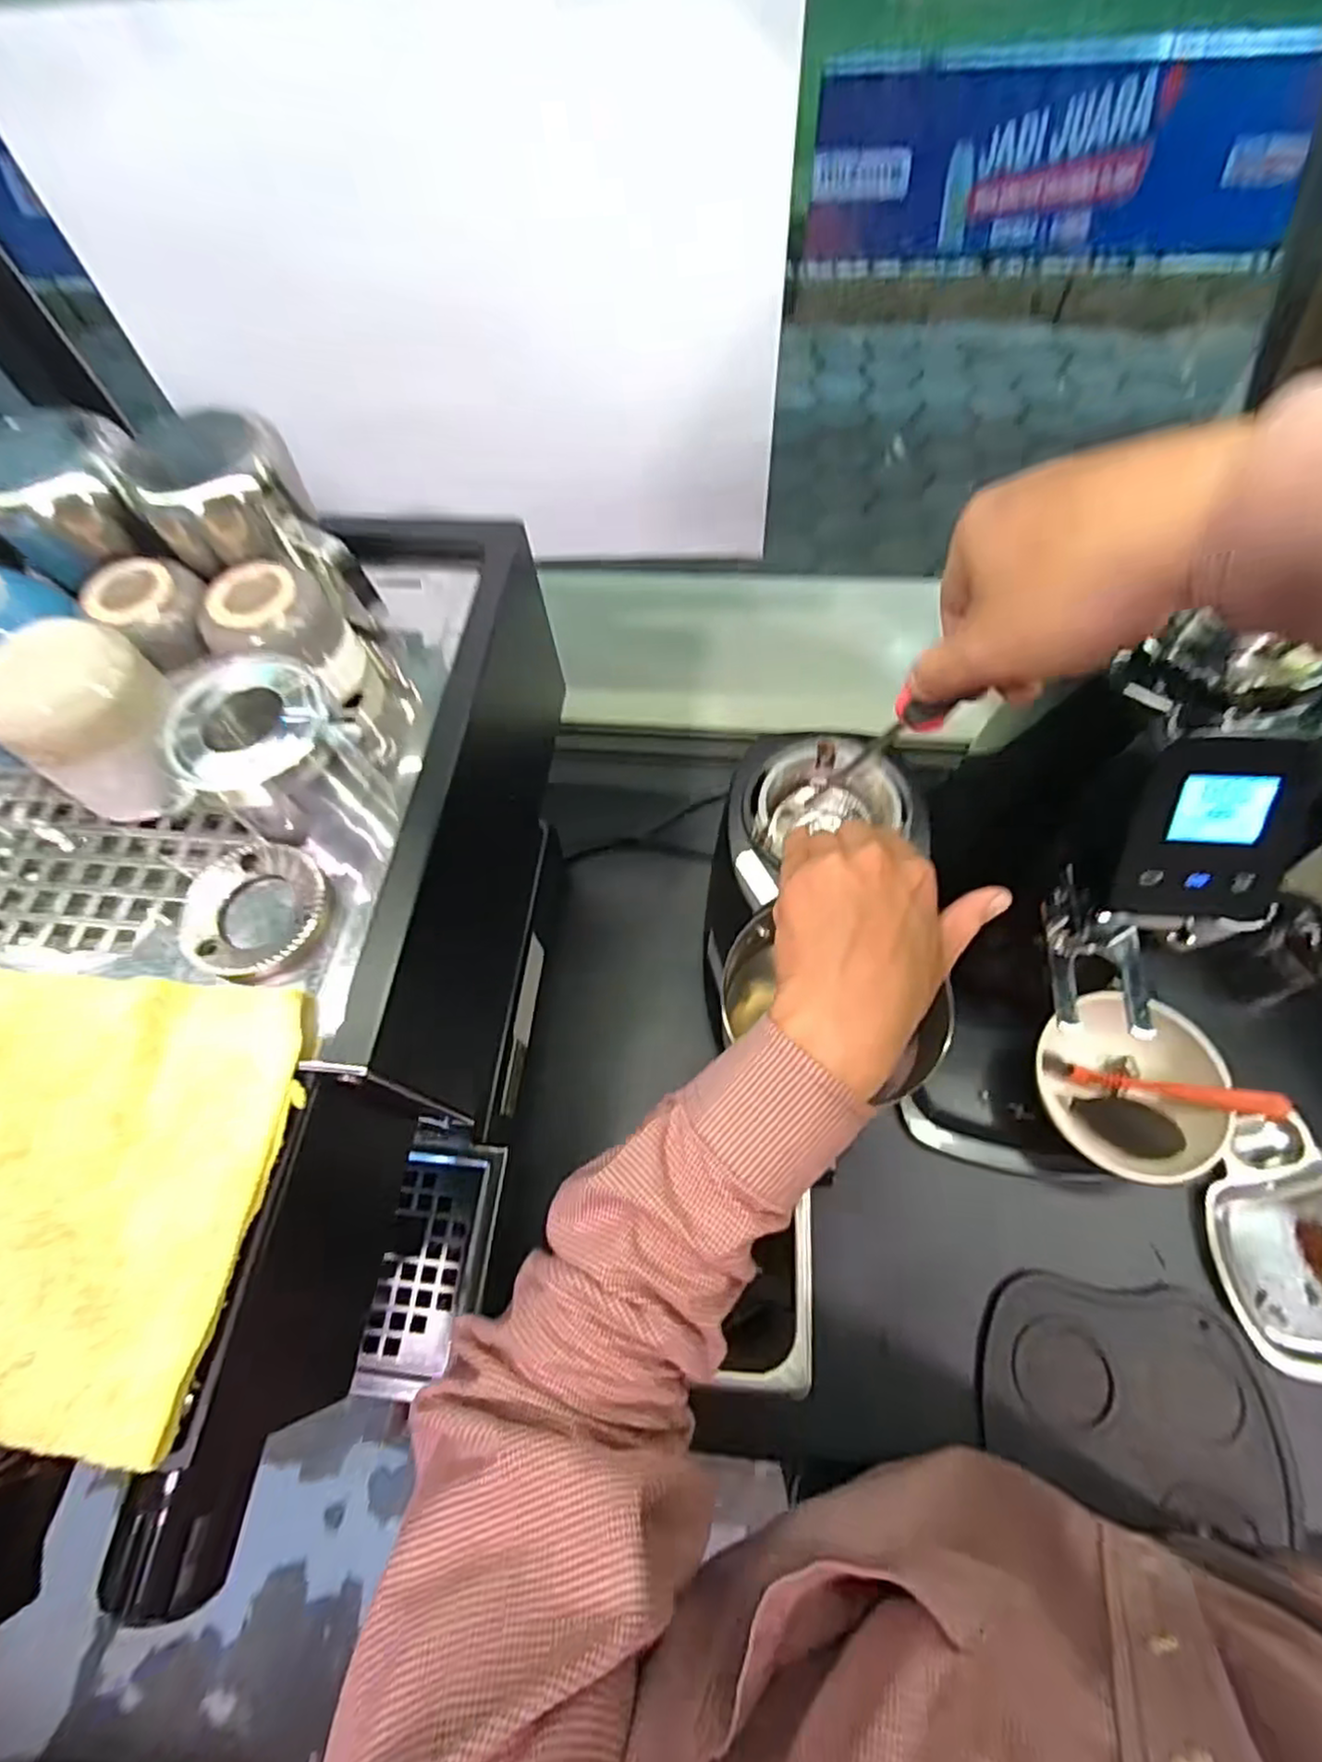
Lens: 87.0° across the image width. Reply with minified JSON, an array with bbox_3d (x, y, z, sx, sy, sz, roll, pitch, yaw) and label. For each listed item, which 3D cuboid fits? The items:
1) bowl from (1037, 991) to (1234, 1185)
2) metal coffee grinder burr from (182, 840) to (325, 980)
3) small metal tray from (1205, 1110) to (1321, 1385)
[{"bbox_3d":[0.382,0.167,0.580,0.136,0.057,0.148,-1,65,3],"label":"bowl"},{"bbox_3d":[-0.181,0.012,0.312,0.060,0.012,0.062,-1,65,3],"label":"metal coffee grinder burr"},{"bbox_3d":[0.509,0.281,0.543,0.156,0.018,0.173,-16,65,-4],"label":"small metal tray"}]

